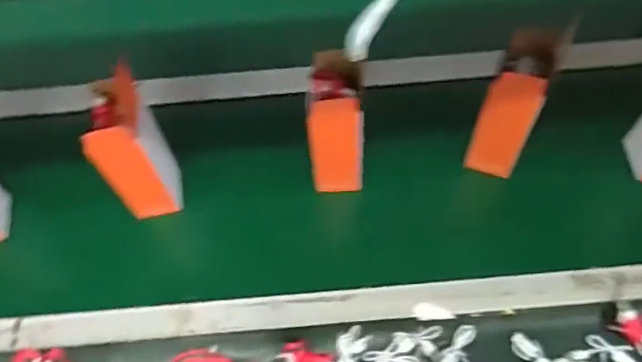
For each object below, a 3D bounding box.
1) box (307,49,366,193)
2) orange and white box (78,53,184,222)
[{"bbox_3d":[0.021,-0.065,0.682,0.057,0.169,0.085,2,62,5],"label":"box"},{"bbox_3d":[-0.219,-0.033,0.687,0.065,0.212,0.080,-11,61,-2],"label":"orange and white box"}]

